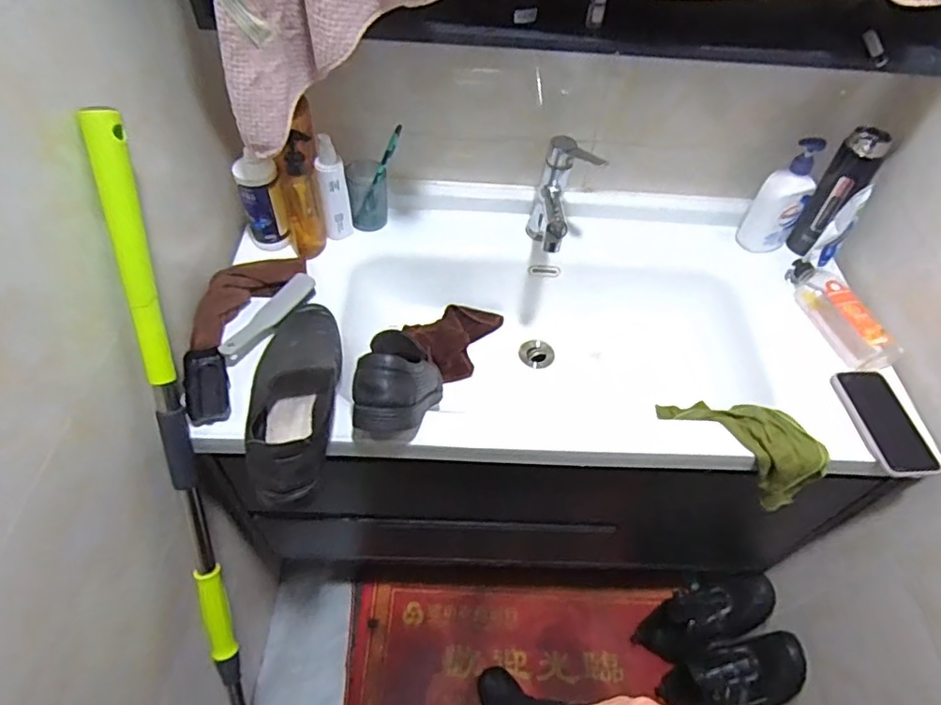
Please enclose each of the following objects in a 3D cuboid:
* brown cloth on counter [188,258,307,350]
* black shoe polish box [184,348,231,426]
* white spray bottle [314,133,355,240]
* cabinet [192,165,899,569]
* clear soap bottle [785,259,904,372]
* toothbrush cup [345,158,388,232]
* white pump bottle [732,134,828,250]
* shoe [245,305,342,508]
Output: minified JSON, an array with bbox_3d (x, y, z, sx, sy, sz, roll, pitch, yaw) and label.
[{"bbox_3d":[-0.335,-0.093,0.832,0.074,0.033,0.207,25,55,16],"label":"brown cloth on counter"},{"bbox_3d":[-0.342,0.042,0.743,0.050,0.031,0.112,-15,54,-13],"label":"black shoe polish box"},{"bbox_3d":[-0.211,-0.250,0.885,0.042,0.163,0.035,-9,53,-9],"label":"white spray bottle"},{"bbox_3d":[0.129,0.087,1.072,1.020,0.567,0.549,-2,52,-4],"label":"cabinet"},{"bbox_3d":[0.578,-0.068,0.906,0.067,0.064,0.217,-9,53,-9],"label":"clear soap bottle"},{"bbox_3d":[-0.167,-0.259,0.944,0.060,0.104,0.059,1,52,-1],"label":"toothbrush cup"},{"bbox_3d":[0.519,-0.255,0.960,0.079,0.196,0.062,27,56,18],"label":"white pump bottle"},{"bbox_3d":[-0.219,0.037,0.707,0.105,0.083,0.275,-5,52,-6],"label":"shoe"}]

